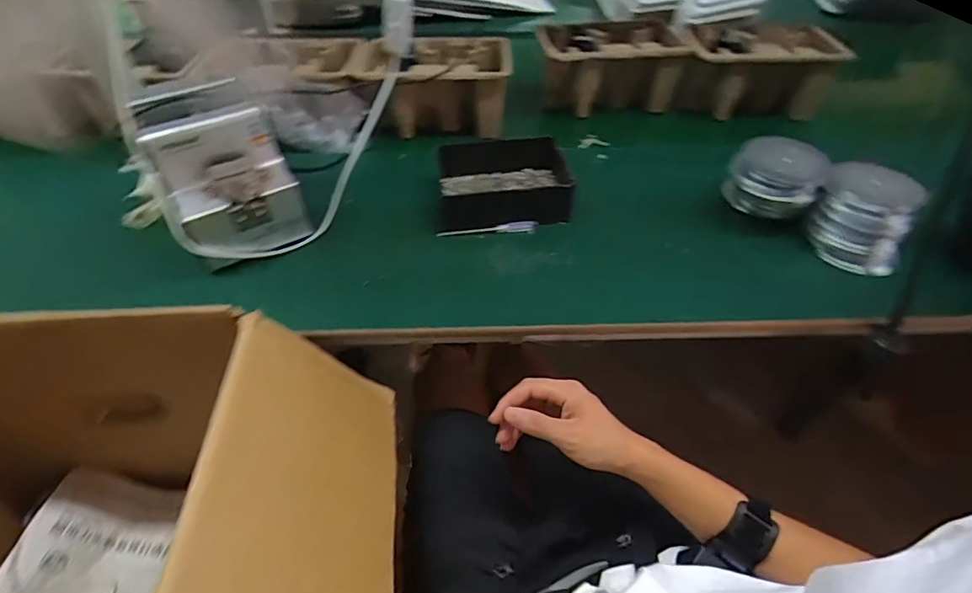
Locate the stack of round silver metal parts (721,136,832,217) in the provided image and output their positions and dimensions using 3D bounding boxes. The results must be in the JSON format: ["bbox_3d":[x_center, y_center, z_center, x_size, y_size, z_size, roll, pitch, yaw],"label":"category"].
[{"bbox_3d":[0.357,-0.145,0.620,0.104,0.074,0.092,24,51,21],"label":"stack of round silver metal parts"}]

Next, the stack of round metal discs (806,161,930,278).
[{"bbox_3d":[0.442,-0.092,0.582,0.100,0.084,0.110,28,53,24],"label":"stack of round metal discs"}]

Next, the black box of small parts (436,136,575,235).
[{"bbox_3d":[0.024,-0.149,0.648,0.168,0.062,0.132,-1,47,0],"label":"black box of small parts"}]

